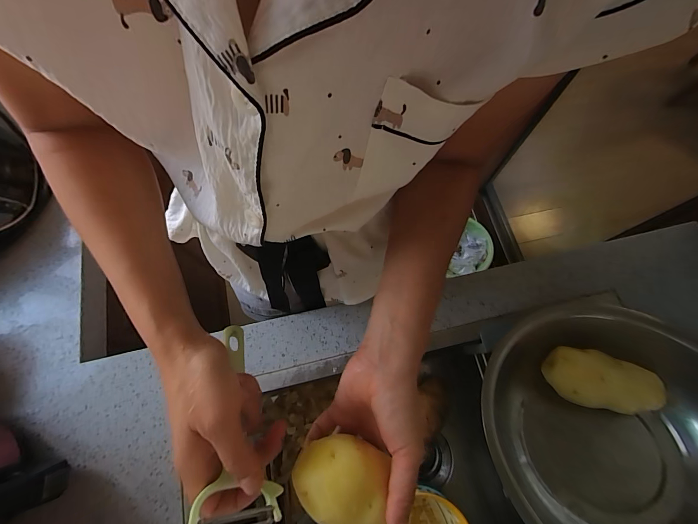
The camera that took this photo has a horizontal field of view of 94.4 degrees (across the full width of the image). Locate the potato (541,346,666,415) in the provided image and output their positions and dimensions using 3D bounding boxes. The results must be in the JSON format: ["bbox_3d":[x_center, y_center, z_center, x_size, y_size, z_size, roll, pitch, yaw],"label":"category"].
[{"bbox_3d":[0.355,0.169,0.461,0.132,0.080,0.074,14,73,5],"label":"potato"}]

